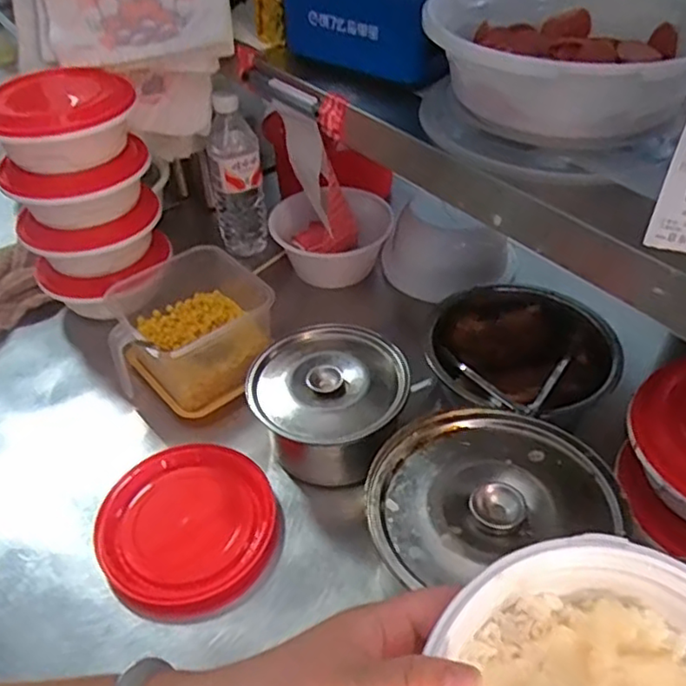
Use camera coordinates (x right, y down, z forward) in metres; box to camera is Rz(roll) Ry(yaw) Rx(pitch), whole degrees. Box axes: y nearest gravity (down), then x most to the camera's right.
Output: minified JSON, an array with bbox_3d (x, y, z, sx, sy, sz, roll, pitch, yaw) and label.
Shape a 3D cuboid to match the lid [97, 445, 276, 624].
[{"bbox_3d":[-0.149,0.165,0.613,0.158,0.021,0.166,-1,44,1],"label":"lid"}]

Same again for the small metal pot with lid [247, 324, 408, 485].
[{"bbox_3d":[-0.013,0.060,0.654,0.147,0.087,0.144,-1,44,1],"label":"small metal pot with lid"}]

